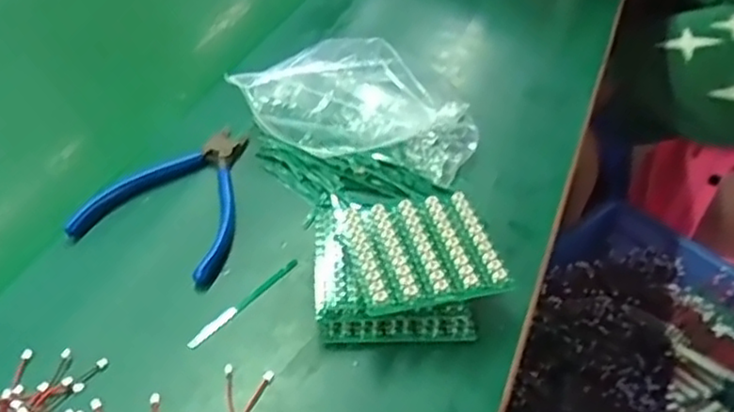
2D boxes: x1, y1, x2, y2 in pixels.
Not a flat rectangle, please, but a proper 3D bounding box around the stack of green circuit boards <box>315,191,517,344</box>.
[{"bbox_3d":[0.024,0.033,0.418,0.109,0.037,0.098,0,43,-3],"label":"stack of green circuit boards"}]

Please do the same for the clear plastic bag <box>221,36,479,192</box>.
[{"bbox_3d":[-0.006,-0.075,0.508,0.172,0.065,0.087,15,44,14],"label":"clear plastic bag"}]

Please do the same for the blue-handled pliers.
[{"bbox_3d":[-0.122,-0.009,0.470,0.100,0.018,0.127,15,44,13],"label":"blue-handled pliers"}]

